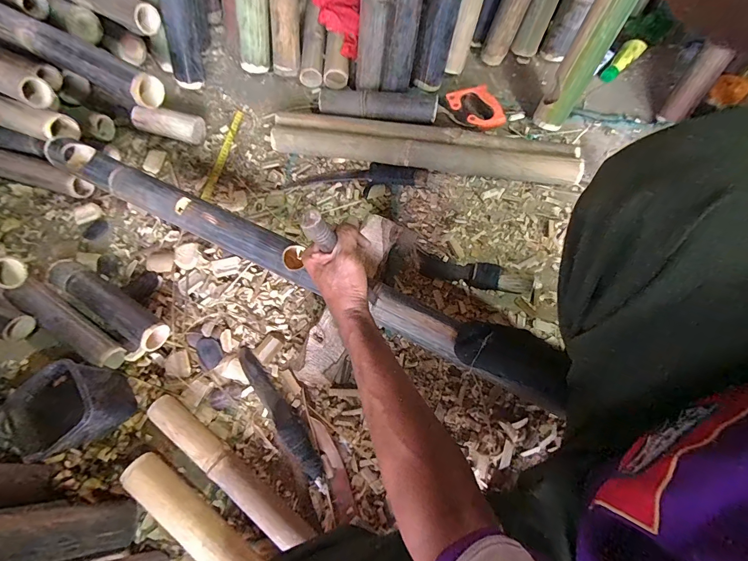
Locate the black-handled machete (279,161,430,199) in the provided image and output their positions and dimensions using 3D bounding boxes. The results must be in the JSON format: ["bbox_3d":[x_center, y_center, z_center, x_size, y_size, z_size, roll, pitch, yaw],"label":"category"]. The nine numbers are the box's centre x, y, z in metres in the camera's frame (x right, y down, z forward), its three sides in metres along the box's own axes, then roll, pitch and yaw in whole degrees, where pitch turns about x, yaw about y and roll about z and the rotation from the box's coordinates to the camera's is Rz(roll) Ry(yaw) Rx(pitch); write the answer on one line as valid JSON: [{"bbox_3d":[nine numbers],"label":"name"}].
[{"bbox_3d":[-0.042,-0.221,0.773,0.320,0.034,0.072,-6,71,-1],"label":"black-handled machete"}]

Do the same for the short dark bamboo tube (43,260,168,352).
[{"bbox_3d":[-0.502,0.041,0.671,0.272,0.066,0.053,30,74,11],"label":"short dark bamboo tube"}]

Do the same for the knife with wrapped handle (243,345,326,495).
[{"bbox_3d":[-0.164,0.236,0.623,0.038,0.021,0.276,-37,74,-11],"label":"knife with wrapped handle"}]

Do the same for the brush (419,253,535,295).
[{"bbox_3d":[0.195,-0.013,0.701,0.220,0.049,0.049,12,71,18],"label":"brush"}]

